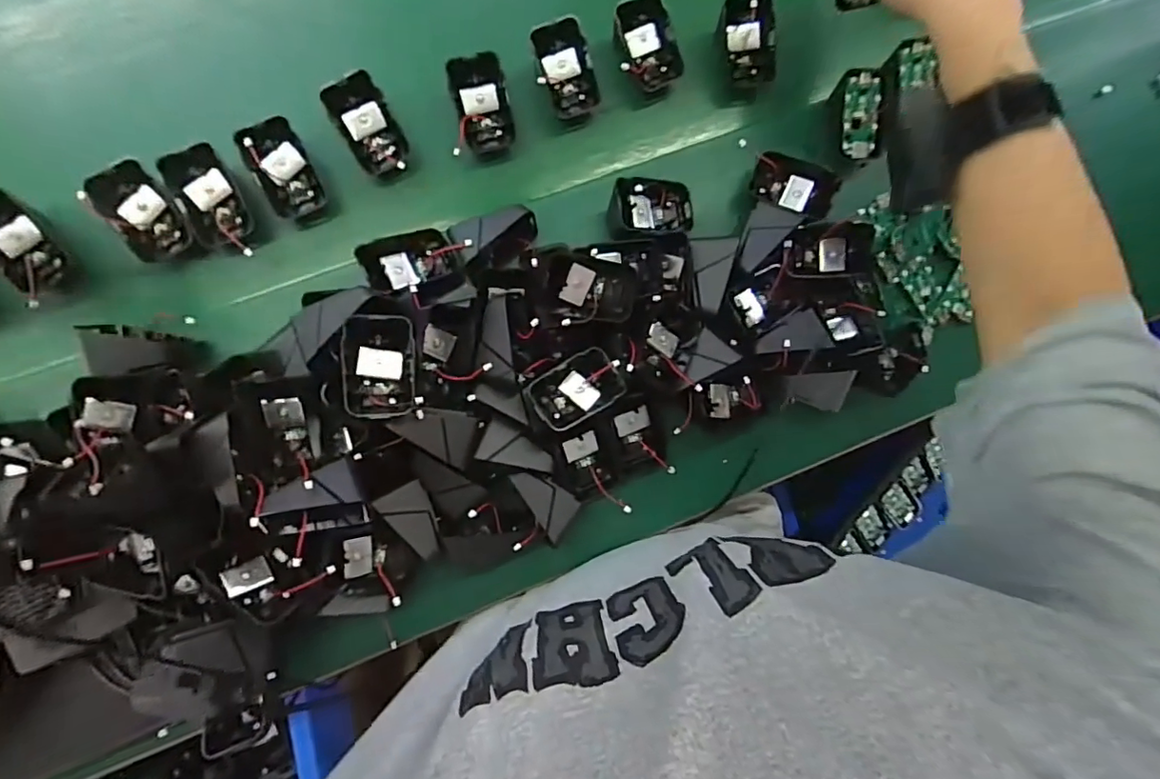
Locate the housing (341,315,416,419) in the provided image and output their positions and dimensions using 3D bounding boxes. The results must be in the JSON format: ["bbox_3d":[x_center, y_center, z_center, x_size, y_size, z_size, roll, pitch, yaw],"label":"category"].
[{"bbox_3d":[-0.134,-0.015,0.366,0.044,0.018,0.066,-1,87,-22],"label":"housing"}]

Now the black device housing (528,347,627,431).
[{"bbox_3d":[-0.002,0.000,0.413,0.066,0.016,0.043,-31,91,-8],"label":"black device housing"}]

